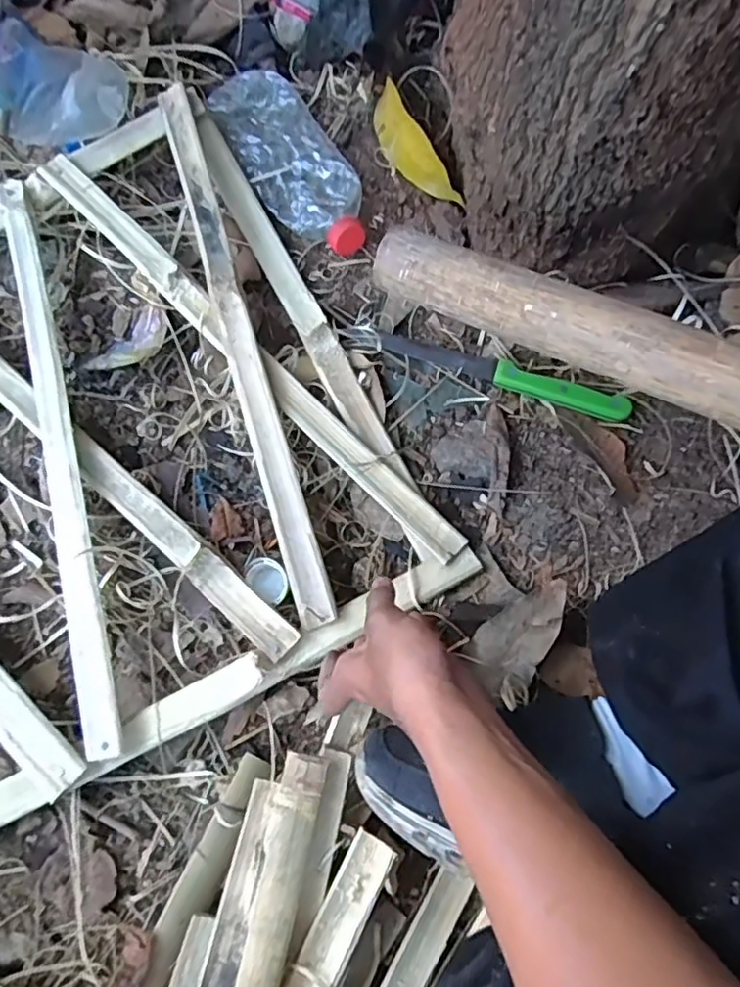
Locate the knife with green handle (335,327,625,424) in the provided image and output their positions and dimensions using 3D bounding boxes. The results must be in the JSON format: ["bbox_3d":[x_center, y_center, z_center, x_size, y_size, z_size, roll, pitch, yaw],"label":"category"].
[{"bbox_3d":[0.102,-0.107,0.539,0.245,0.017,0.022,17,73,7],"label":"knife with green handle"}]

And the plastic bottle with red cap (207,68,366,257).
[{"bbox_3d":[-0.076,-0.317,0.592,0.084,0.029,0.238,-29,73,-8],"label":"plastic bottle with red cap"}]

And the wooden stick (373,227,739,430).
[{"bbox_3d":[0.185,-0.069,0.353,0.415,0.028,0.036,28,74,19],"label":"wooden stick"}]

